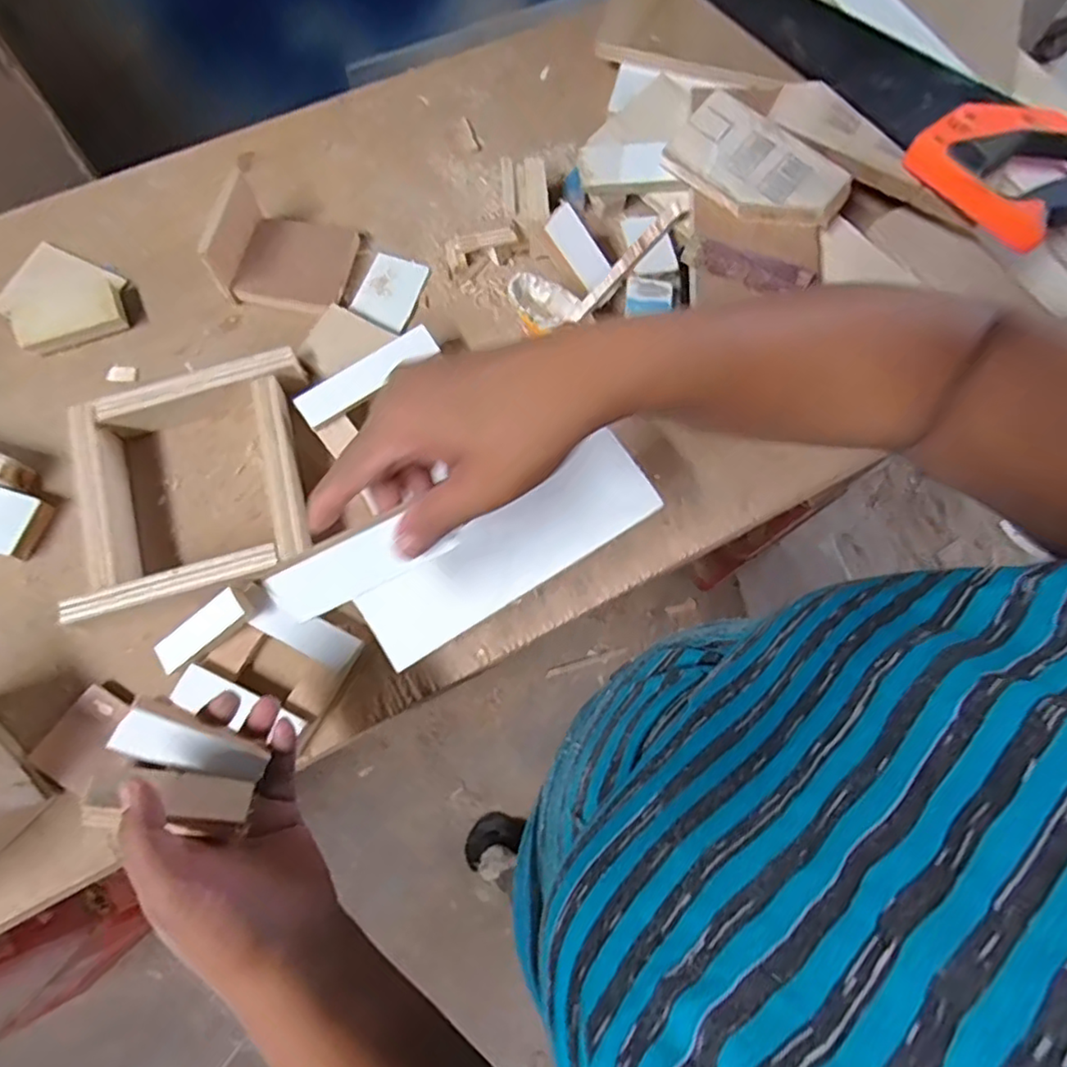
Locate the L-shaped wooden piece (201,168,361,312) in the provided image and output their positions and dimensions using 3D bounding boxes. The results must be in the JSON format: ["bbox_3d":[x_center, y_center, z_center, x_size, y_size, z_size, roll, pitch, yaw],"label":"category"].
[{"bbox_3d":[-0.200,-0.233,0.514,0.093,0.049,0.086,12,72,2],"label":"L-shaped wooden piece"}]

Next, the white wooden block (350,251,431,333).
[{"bbox_3d":[-0.122,-0.204,0.540,0.049,0.004,0.070,18,72,4],"label":"white wooden block"}]

